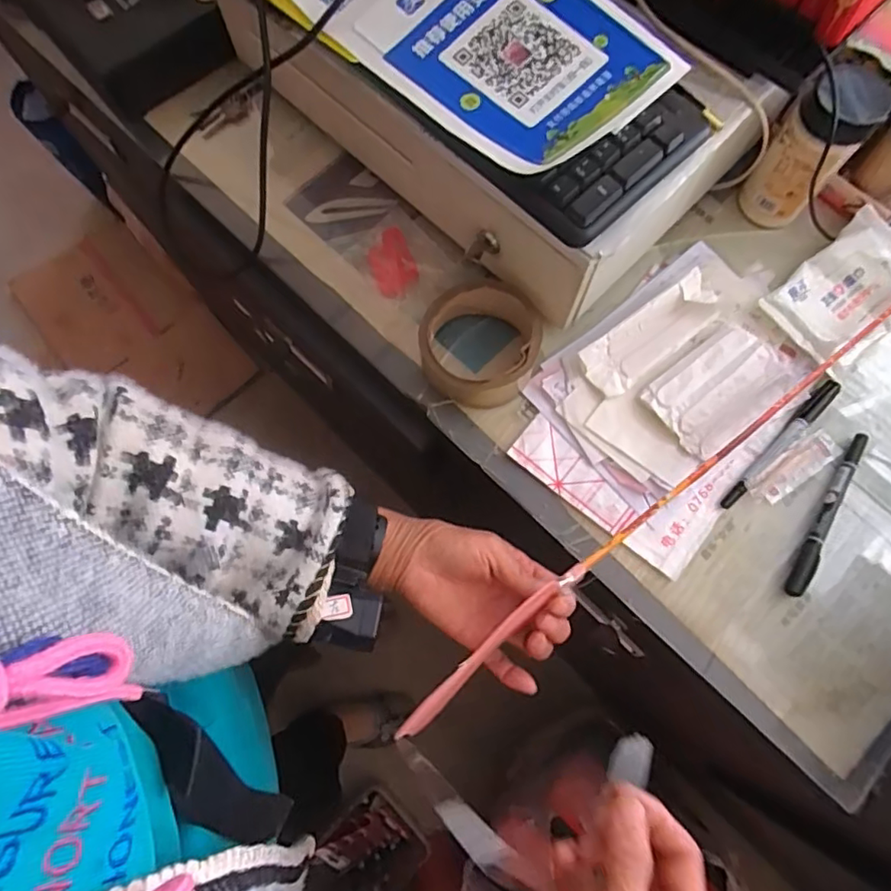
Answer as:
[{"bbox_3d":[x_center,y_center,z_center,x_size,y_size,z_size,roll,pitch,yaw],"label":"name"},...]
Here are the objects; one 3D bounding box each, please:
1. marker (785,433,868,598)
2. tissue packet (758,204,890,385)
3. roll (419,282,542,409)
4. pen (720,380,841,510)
[{"bbox_3d":[0.285,0.050,0.430,0.013,0.011,0.137,31,80,6],"label":"marker"},{"bbox_3d":[0.328,-0.123,0.469,0.127,0.014,0.084,-39,81,-8],"label":"tissue packet"},{"bbox_3d":[0.026,-0.077,0.449,0.089,0.038,0.088,0,78,0],"label":"roll"},{"bbox_3d":[0.257,-0.001,0.445,0.134,0.008,0.013,-44,81,-8],"label":"pen"}]

